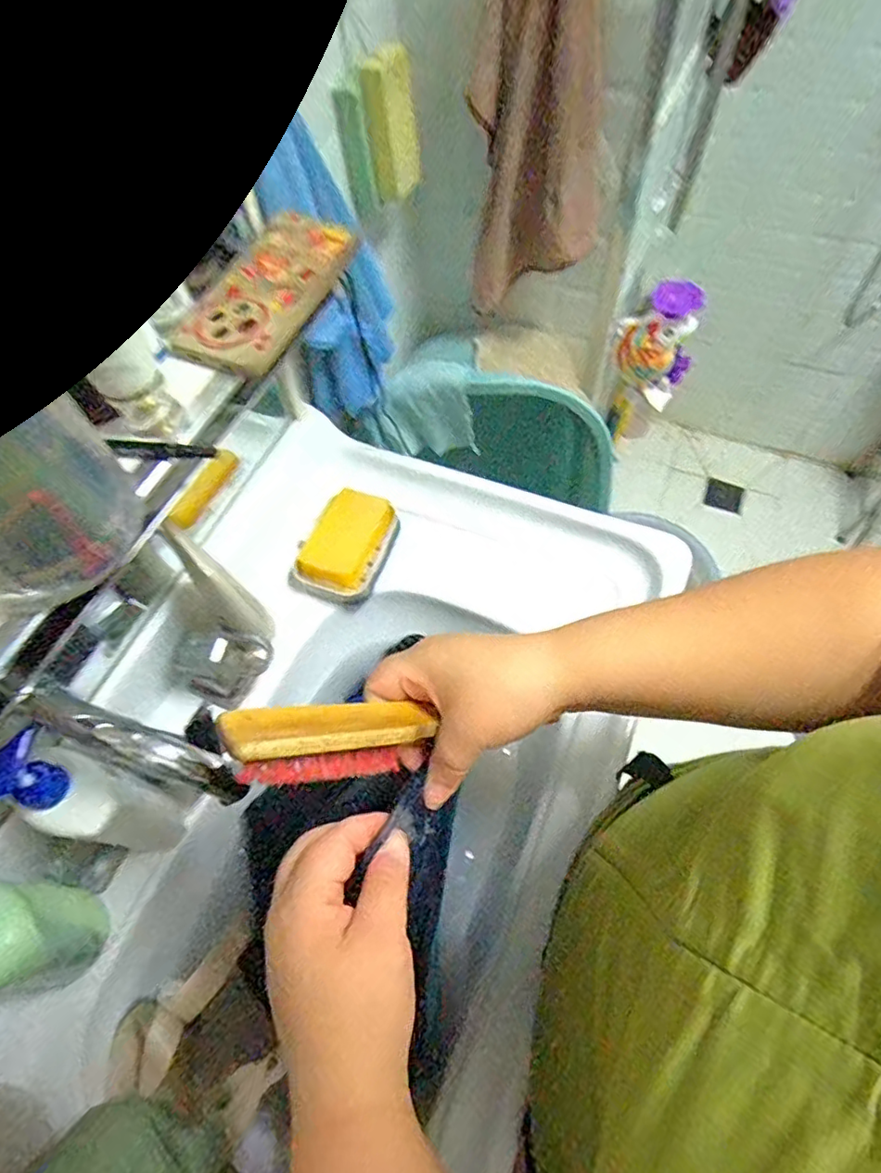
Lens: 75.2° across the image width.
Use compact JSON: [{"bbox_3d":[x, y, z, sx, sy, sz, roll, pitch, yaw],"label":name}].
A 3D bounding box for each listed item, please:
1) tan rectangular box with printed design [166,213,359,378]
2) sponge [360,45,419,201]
[{"bbox_3d":[-0.129,-0.225,0.433,0.078,0.018,0.162,21,65,15],"label":"tan rectangular box with printed design"},{"bbox_3d":[-0.051,-0.489,0.606,0.022,0.127,0.060,28,67,18],"label":"sponge"}]

